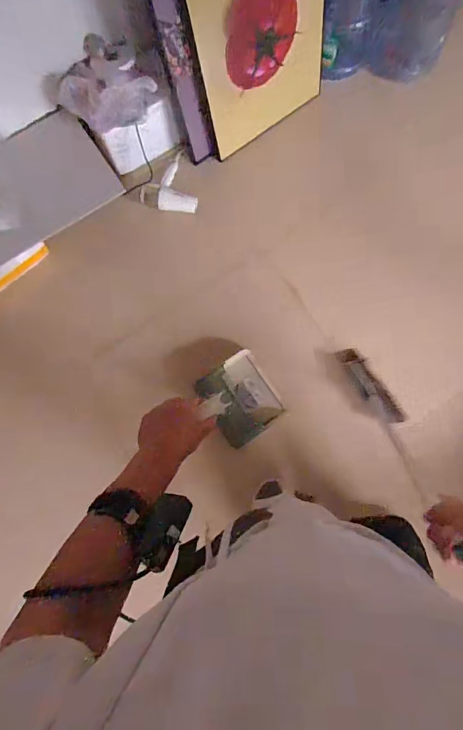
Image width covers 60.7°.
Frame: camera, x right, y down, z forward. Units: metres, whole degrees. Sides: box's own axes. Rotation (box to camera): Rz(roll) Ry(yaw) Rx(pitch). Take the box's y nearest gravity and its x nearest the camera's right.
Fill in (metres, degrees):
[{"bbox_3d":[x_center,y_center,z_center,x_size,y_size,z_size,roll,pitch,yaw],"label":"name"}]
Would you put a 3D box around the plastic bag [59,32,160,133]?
[{"bbox_3d":[-0.420,-0.921,1.321,0.288,0.123,0.240,42,80,10],"label":"plastic bag"}]

